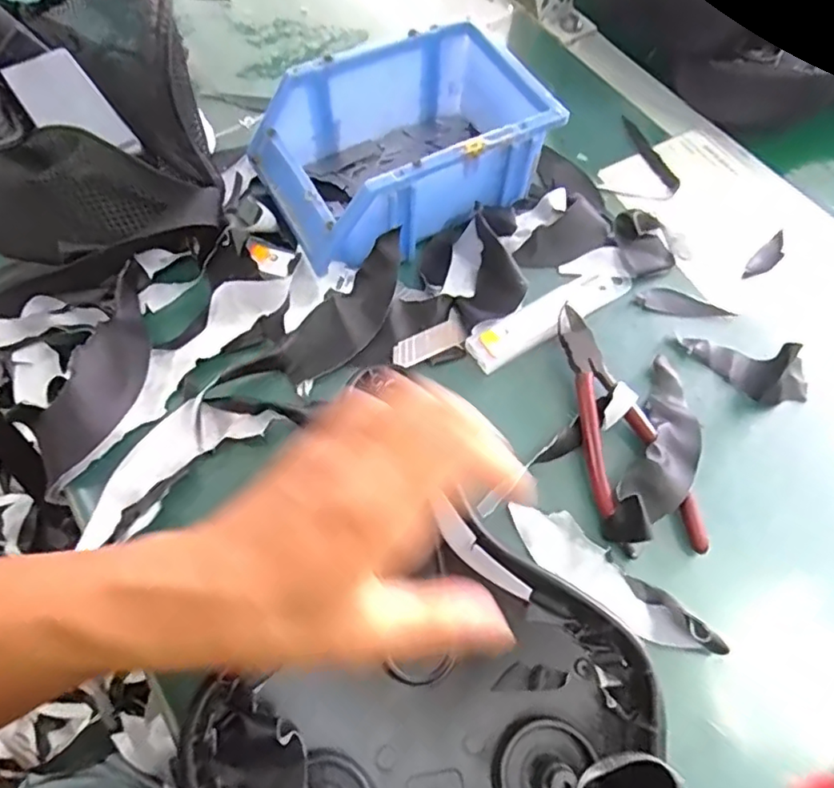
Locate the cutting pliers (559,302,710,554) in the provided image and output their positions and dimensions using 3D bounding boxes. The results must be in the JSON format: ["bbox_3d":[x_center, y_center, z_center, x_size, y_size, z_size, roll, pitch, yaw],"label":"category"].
[{"bbox_3d":[0.109,0.021,0.347,0.049,0.016,0.159,-18,66,-11],"label":"cutting pliers"}]

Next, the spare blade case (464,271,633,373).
[{"bbox_3d":[0.090,-0.054,0.385,0.126,0.012,0.027,-28,69,-15],"label":"spare blade case"}]

